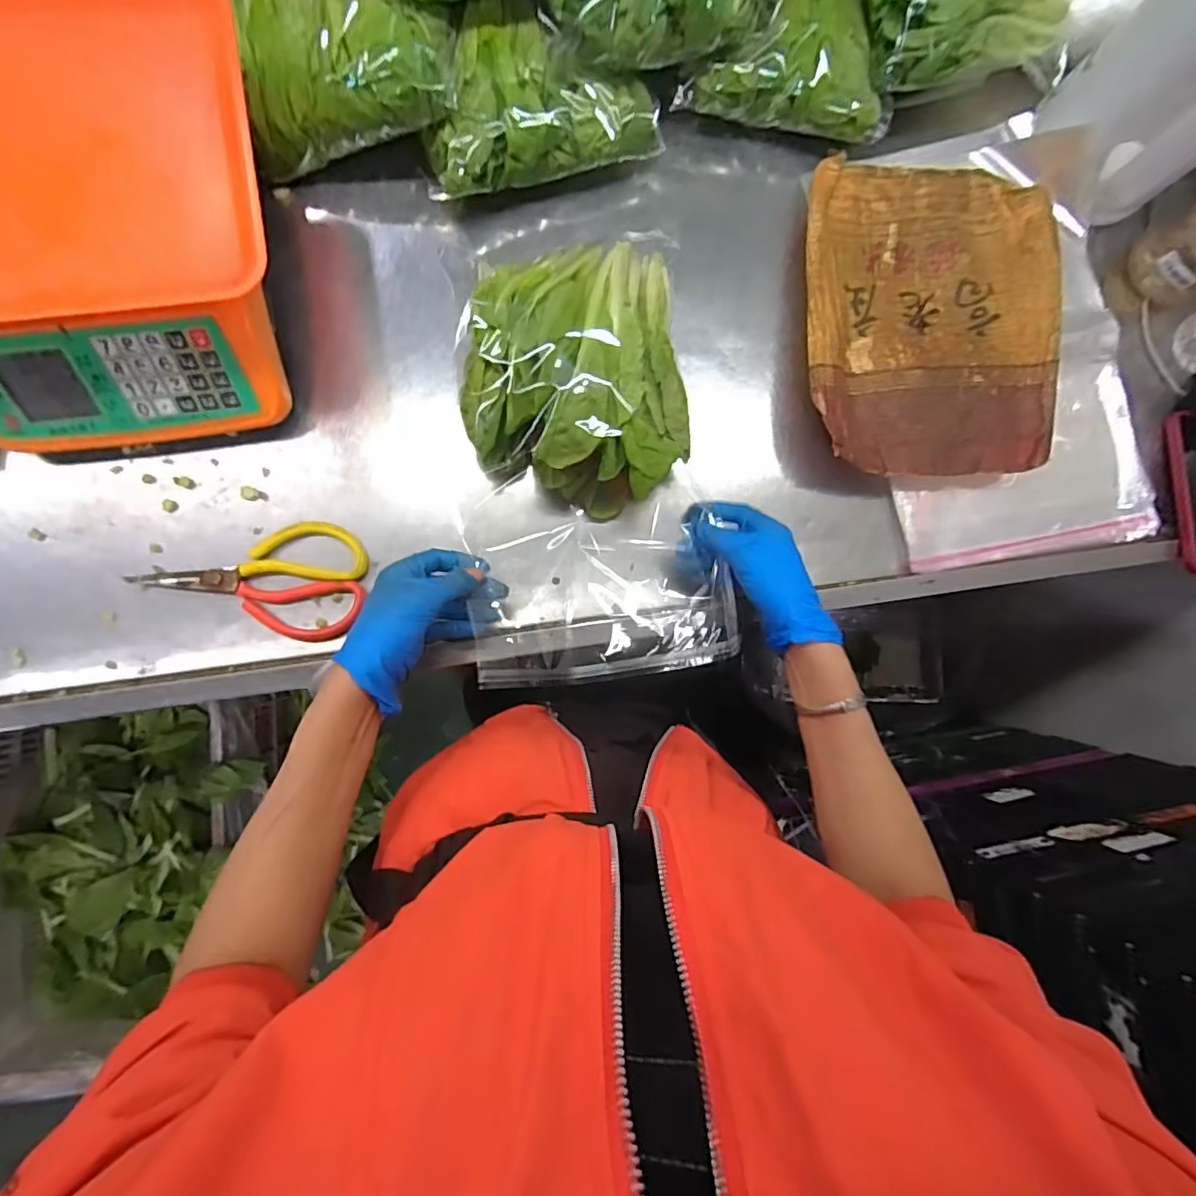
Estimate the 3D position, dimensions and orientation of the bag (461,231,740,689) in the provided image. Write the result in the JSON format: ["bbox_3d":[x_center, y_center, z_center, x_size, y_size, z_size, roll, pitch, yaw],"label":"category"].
[{"bbox_3d":[-0.008,-0.117,0.484,0.204,0.094,0.361,-6,86,-5],"label":"bag"}]

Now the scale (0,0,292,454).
[{"bbox_3d":[-0.393,-0.262,0.425,0.318,0.146,0.269,-11,89,-6],"label":"scale"}]

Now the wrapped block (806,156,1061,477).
[{"bbox_3d":[0.302,-0.258,0.534,0.234,0.047,0.293,2,87,-6],"label":"wrapped block"}]

